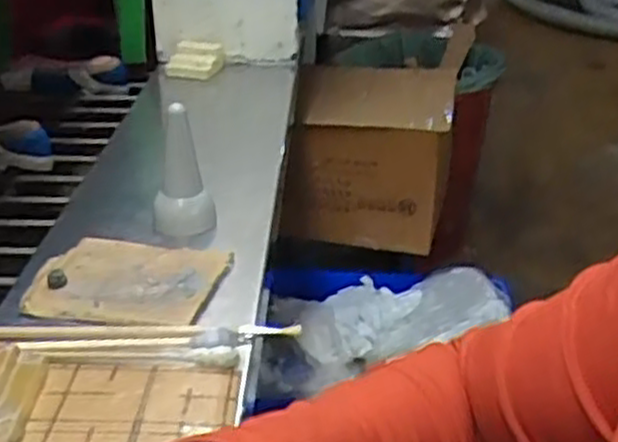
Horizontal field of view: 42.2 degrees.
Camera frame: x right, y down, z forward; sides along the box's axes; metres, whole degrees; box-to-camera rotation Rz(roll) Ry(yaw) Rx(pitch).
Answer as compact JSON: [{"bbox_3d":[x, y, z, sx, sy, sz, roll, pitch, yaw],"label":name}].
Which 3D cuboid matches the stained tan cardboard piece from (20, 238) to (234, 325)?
[{"bbox_3d":[-0.172,0.052,0.763,0.171,0.008,0.144,6,28,11],"label":"stained tan cardboard piece"}]

